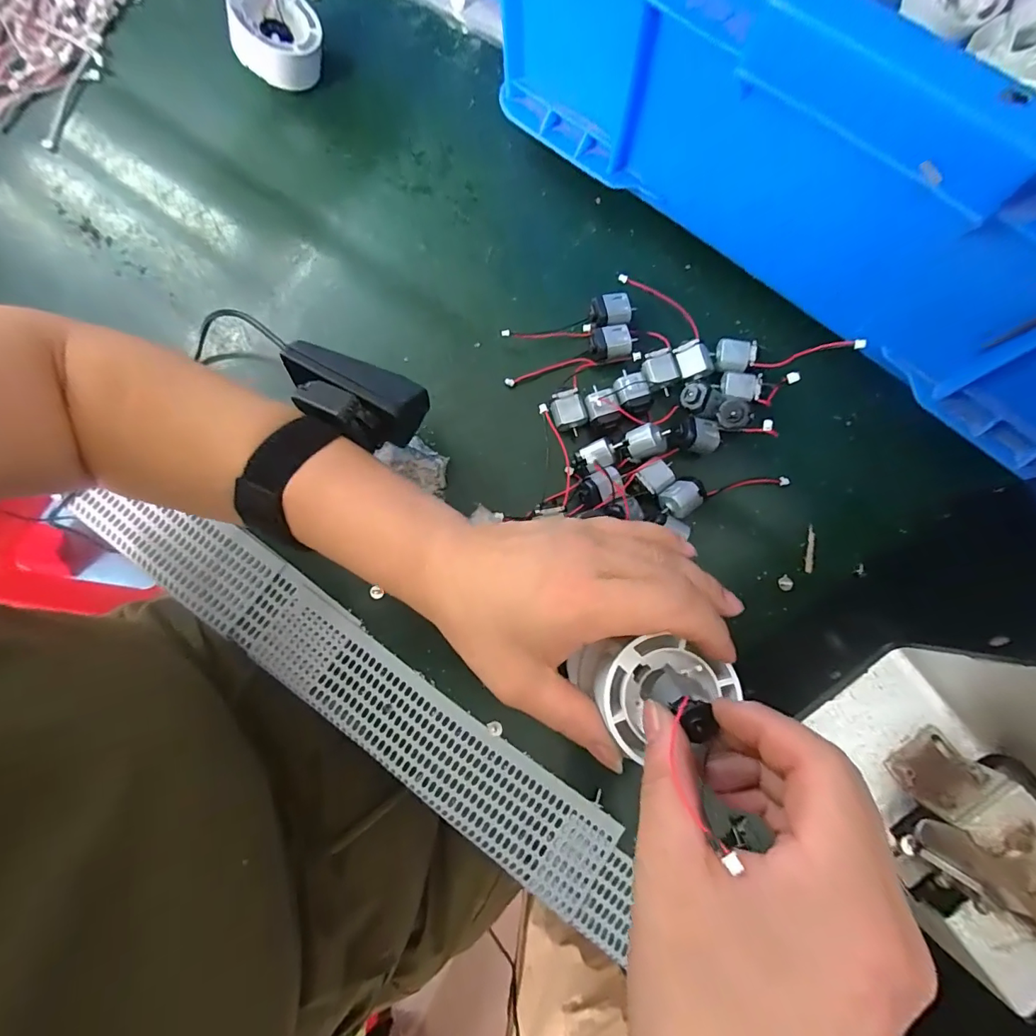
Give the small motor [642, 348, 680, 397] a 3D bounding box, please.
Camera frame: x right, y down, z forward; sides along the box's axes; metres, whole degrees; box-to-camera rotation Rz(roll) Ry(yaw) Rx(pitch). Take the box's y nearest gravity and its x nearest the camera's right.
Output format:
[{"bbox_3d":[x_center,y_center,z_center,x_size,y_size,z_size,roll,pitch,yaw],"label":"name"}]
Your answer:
[{"bbox_3d":[0.085,-0.088,0.284,0.020,0.012,0.023,-8,79,-1],"label":"small motor"}]

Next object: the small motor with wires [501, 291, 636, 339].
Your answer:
[{"bbox_3d":[0.031,-0.119,0.293,0.079,0.018,0.019,-15,78,10],"label":"small motor with wires"}]

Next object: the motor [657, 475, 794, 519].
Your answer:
[{"bbox_3d":[0.120,-0.017,0.271,0.080,0.019,0.019,-14,79,-2],"label":"motor"}]

